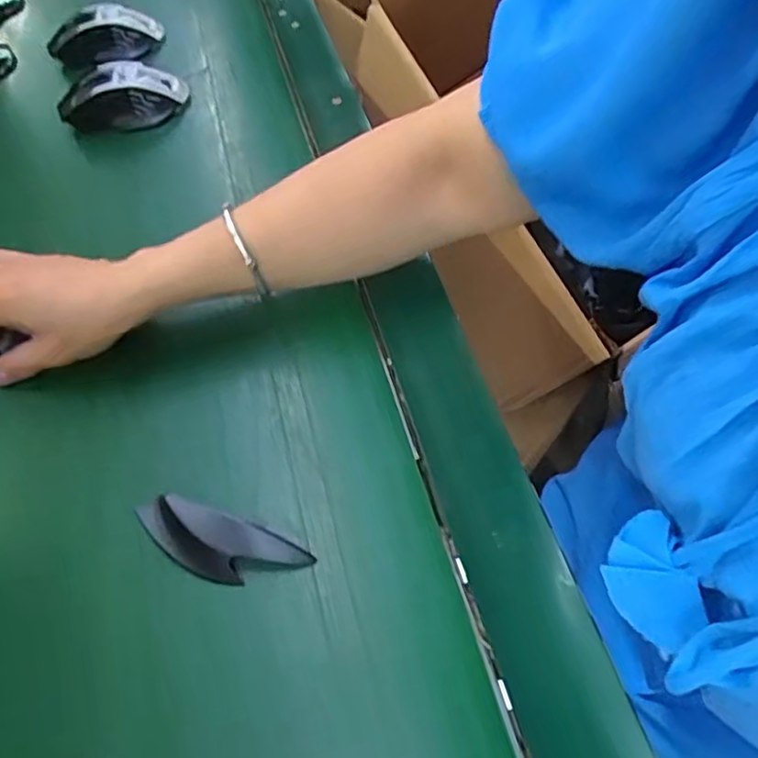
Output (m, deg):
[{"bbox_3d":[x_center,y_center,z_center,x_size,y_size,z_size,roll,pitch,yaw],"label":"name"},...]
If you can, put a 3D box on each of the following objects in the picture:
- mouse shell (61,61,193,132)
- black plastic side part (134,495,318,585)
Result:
[{"bbox_3d":[-0.238,-0.264,0.590,0.113,0.035,0.061,-14,54,-1],"label":"mouse shell"},{"bbox_3d":[-0.085,0.090,0.338,0.096,0.028,0.029,13,58,17],"label":"black plastic side part"}]

